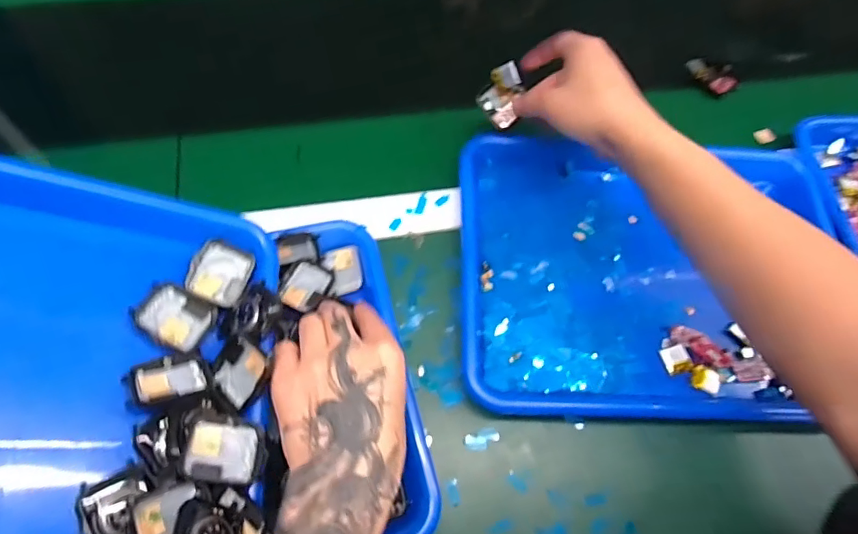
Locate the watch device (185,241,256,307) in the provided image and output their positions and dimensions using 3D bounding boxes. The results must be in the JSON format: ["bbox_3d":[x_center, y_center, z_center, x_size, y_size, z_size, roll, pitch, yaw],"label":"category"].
[{"bbox_3d":[-0.145,0.004,0.353,0.037,0.008,0.042,26,69,-23],"label":"watch device"}]

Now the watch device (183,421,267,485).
[{"bbox_3d":[-0.118,0.109,0.294,0.042,0.012,0.033,16,49,-22],"label":"watch device"}]

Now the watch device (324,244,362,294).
[{"bbox_3d":[-0.070,0.002,0.418,0.028,0.009,0.040,-14,66,-9],"label":"watch device"}]

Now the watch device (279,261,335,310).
[{"bbox_3d":[-0.100,0.016,0.412,0.034,0.005,0.040,20,66,6],"label":"watch device"}]

